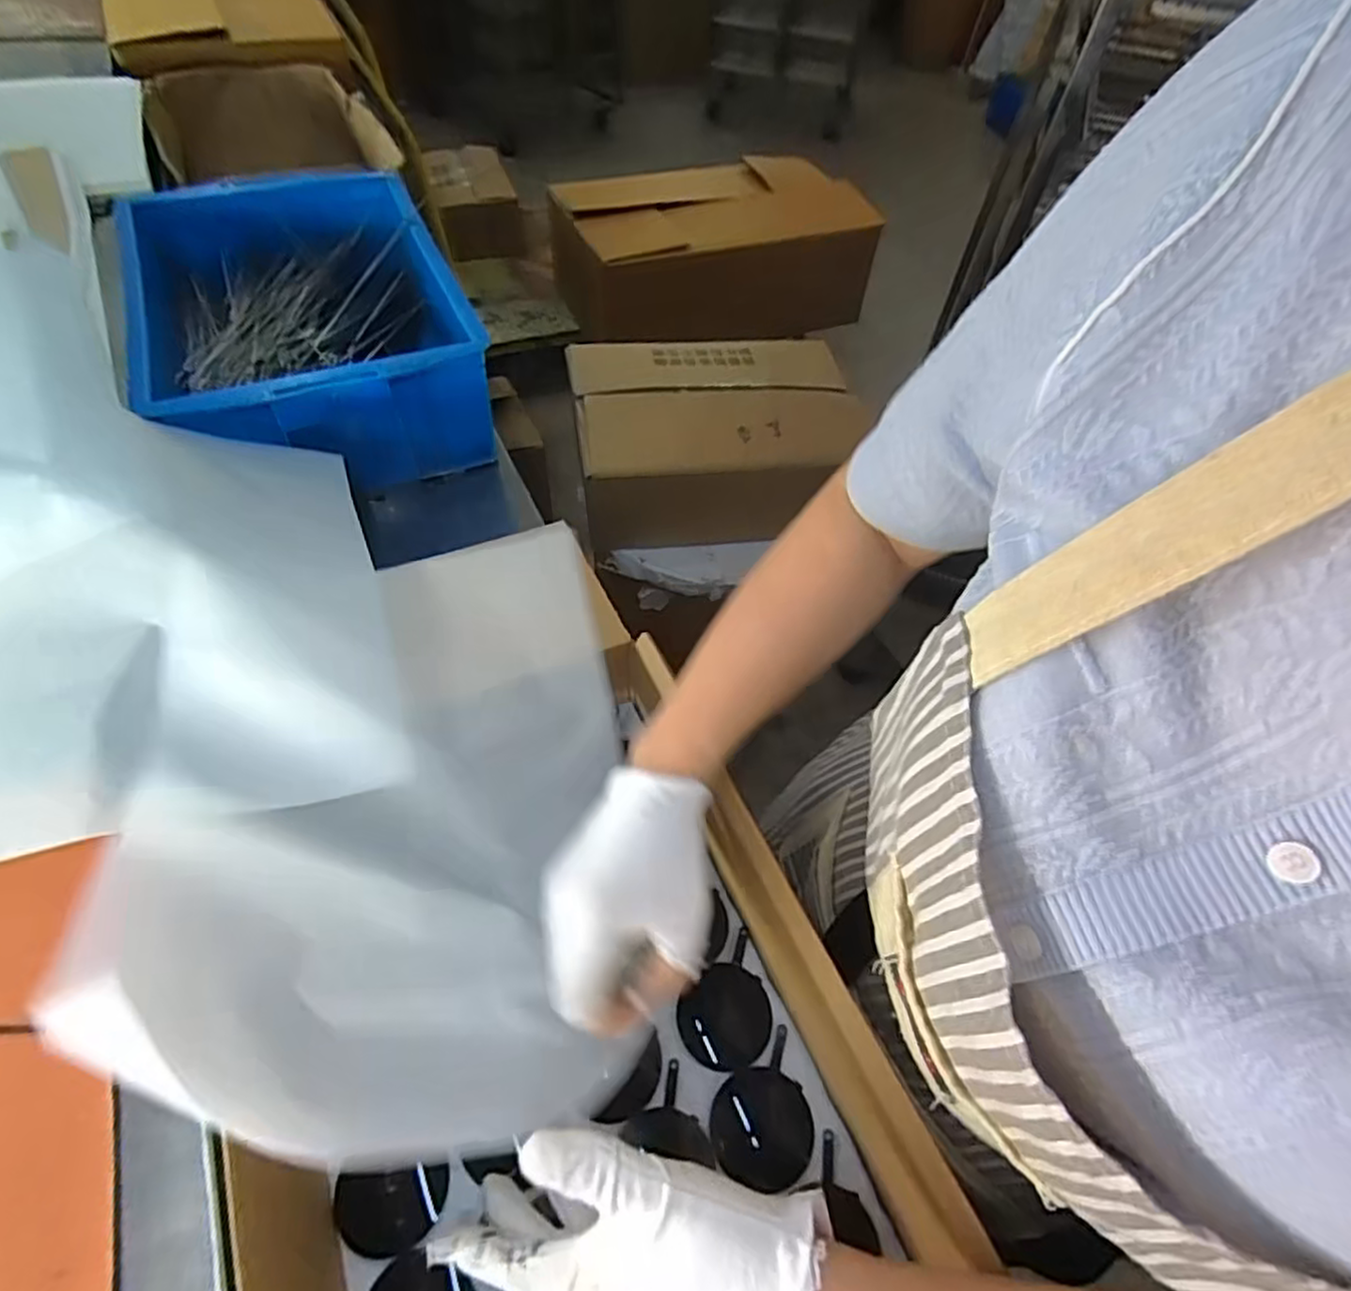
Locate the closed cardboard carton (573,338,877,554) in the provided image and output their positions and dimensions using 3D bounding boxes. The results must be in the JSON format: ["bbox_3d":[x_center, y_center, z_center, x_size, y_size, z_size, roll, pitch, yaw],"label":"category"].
[{"bbox_3d":[0.049,-0.286,1.003,0.373,0.191,0.264,-7,55,-8],"label":"closed cardboard carton"}]

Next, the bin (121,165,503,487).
[{"bbox_3d":[-0.406,-0.342,0.752,0.314,0.132,0.396,-20,58,-17],"label":"bin"}]

